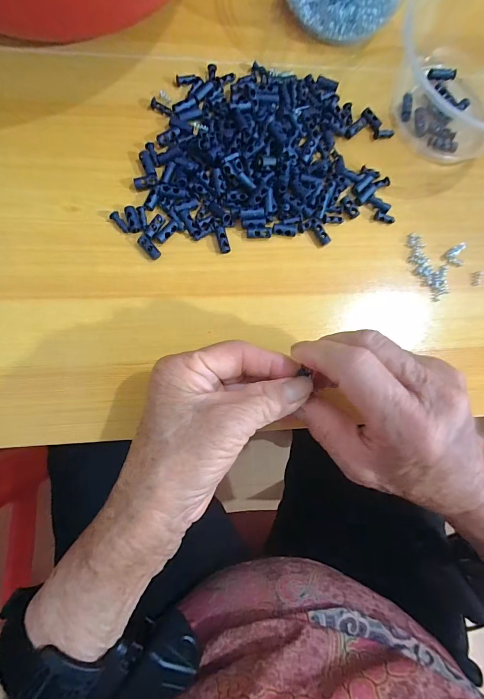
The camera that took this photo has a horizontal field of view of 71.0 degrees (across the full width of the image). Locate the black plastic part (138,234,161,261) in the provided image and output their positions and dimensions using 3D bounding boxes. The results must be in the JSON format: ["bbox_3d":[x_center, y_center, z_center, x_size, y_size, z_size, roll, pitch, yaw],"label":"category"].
[{"bbox_3d":[-0.068,-0.075,0.250,0.009,0.005,0.019,-43,90,-10],"label":"black plastic part"}]

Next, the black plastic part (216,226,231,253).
[{"bbox_3d":[-0.014,-0.082,0.256,0.008,0.006,0.018,-16,85,-9],"label":"black plastic part"}]

